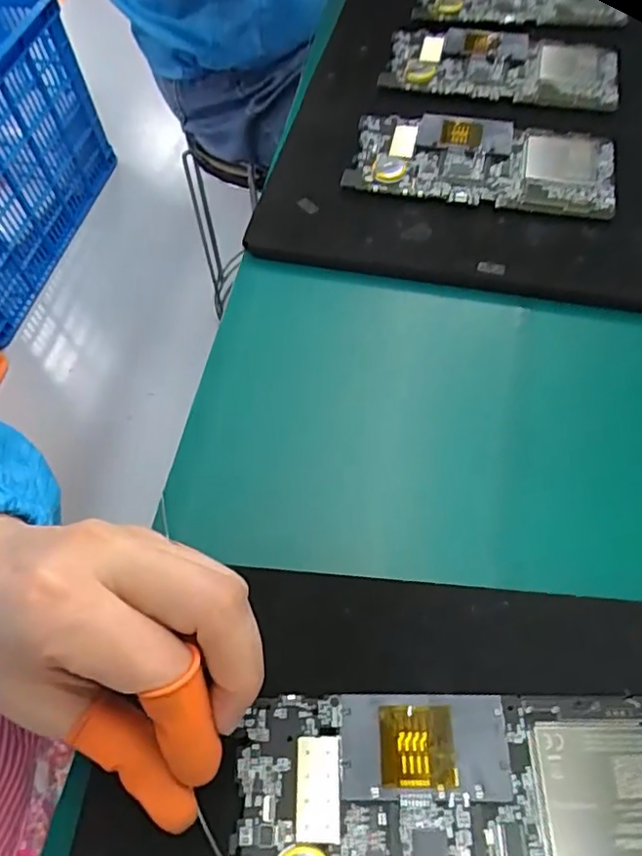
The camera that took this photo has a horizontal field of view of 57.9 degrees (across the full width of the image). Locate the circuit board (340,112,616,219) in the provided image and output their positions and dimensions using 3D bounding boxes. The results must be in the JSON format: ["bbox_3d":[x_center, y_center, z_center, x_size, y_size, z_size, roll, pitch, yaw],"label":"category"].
[{"bbox_3d":[0.093,-0.155,0.338,0.146,0.012,0.065,14,67,8],"label":"circuit board"}]

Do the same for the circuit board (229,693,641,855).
[{"bbox_3d":[0.047,0.127,0.189,0.149,0.007,0.071,-1,66,2],"label":"circuit board"}]

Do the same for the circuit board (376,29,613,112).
[{"bbox_3d":[0.116,-0.237,0.378,0.144,0.012,0.064,14,67,8],"label":"circuit board"}]

